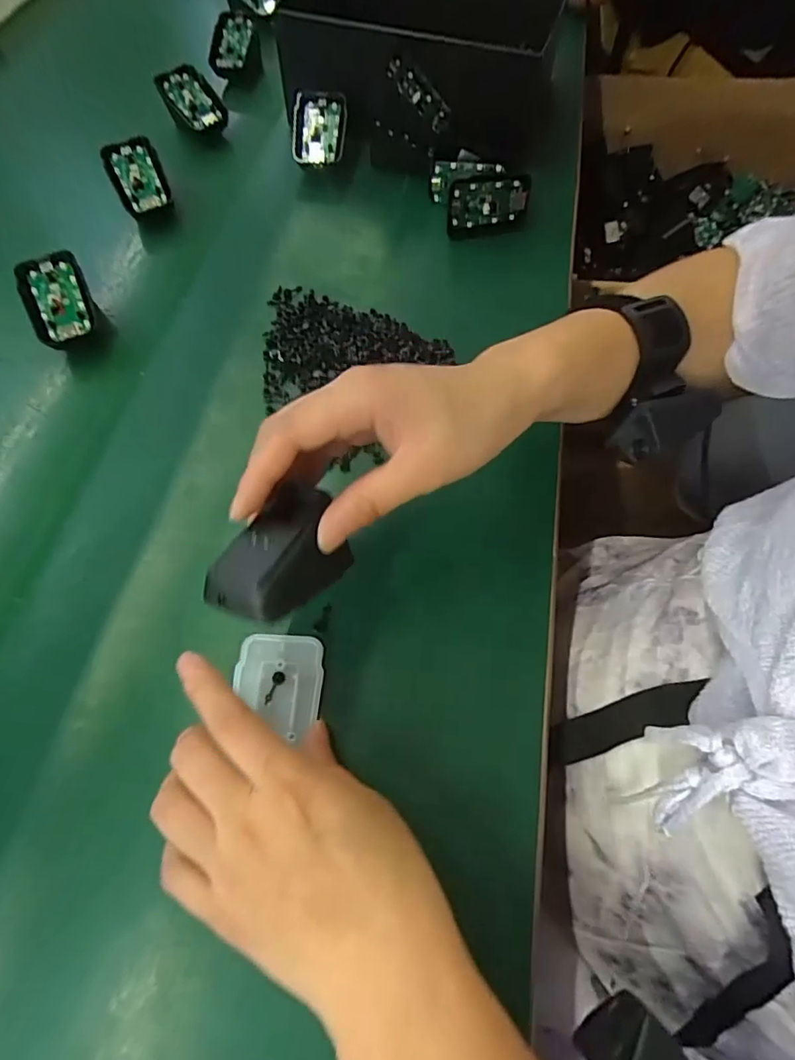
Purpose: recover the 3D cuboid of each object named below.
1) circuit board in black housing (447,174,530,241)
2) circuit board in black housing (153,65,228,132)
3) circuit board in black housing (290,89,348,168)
[{"bbox_3d":[0.077,-0.276,0.445,0.073,0.046,0.016,-14,64,-5],"label":"circuit board in black housing"},{"bbox_3d":[-0.199,-0.417,0.512,0.048,0.017,0.071,-29,94,-7],"label":"circuit board in black housing"},{"bbox_3d":[-0.071,-0.364,0.476,0.046,0.018,0.074,6,82,-1],"label":"circuit board in black housing"}]

